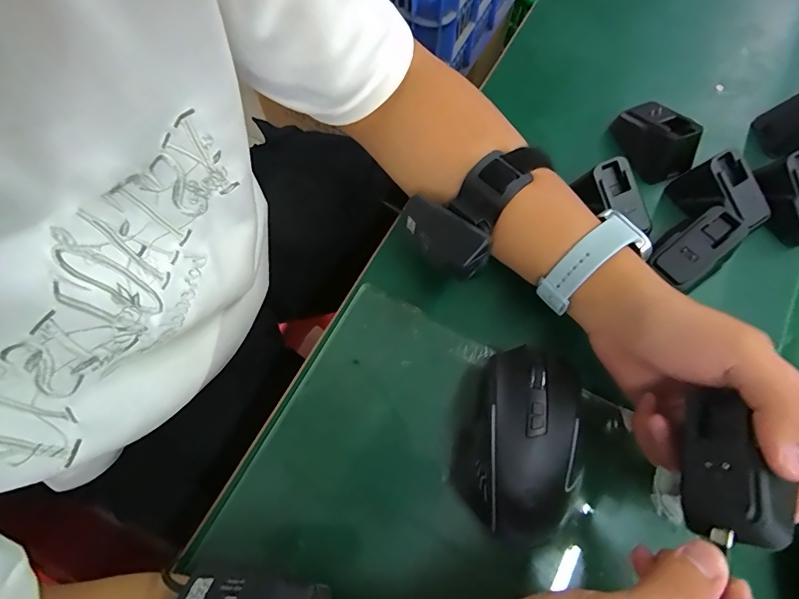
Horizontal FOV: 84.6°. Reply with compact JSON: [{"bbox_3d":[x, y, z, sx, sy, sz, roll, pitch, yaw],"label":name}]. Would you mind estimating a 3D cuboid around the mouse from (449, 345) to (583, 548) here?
[{"bbox_3d":[0.076,0.088,0.278,0.076,0.048,0.120,6,71,4],"label":"mouse"}]

